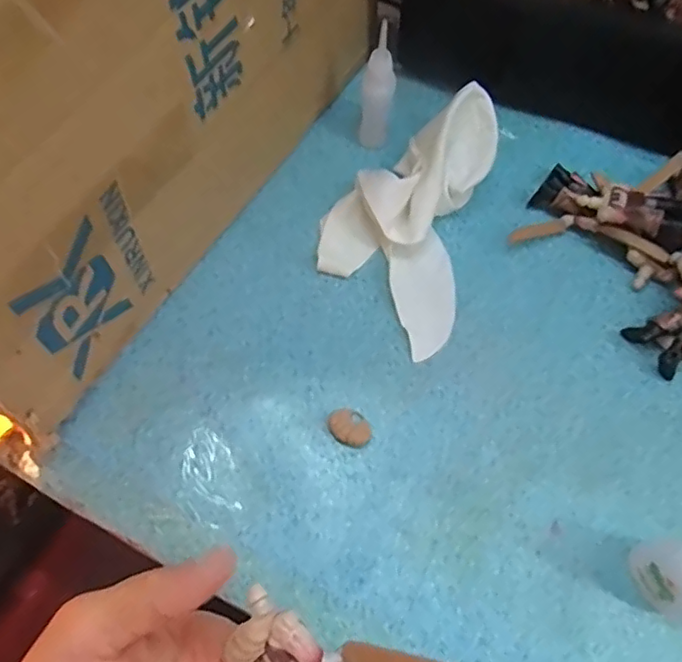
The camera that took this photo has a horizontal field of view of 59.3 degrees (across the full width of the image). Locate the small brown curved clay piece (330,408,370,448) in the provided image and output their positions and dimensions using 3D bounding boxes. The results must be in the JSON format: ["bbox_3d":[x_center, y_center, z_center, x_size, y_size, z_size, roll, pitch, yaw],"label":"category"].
[{"bbox_3d":[0.005,0.053,0.330,0.019,0.006,0.023,-36,69,-17],"label":"small brown curved clay piece"}]

